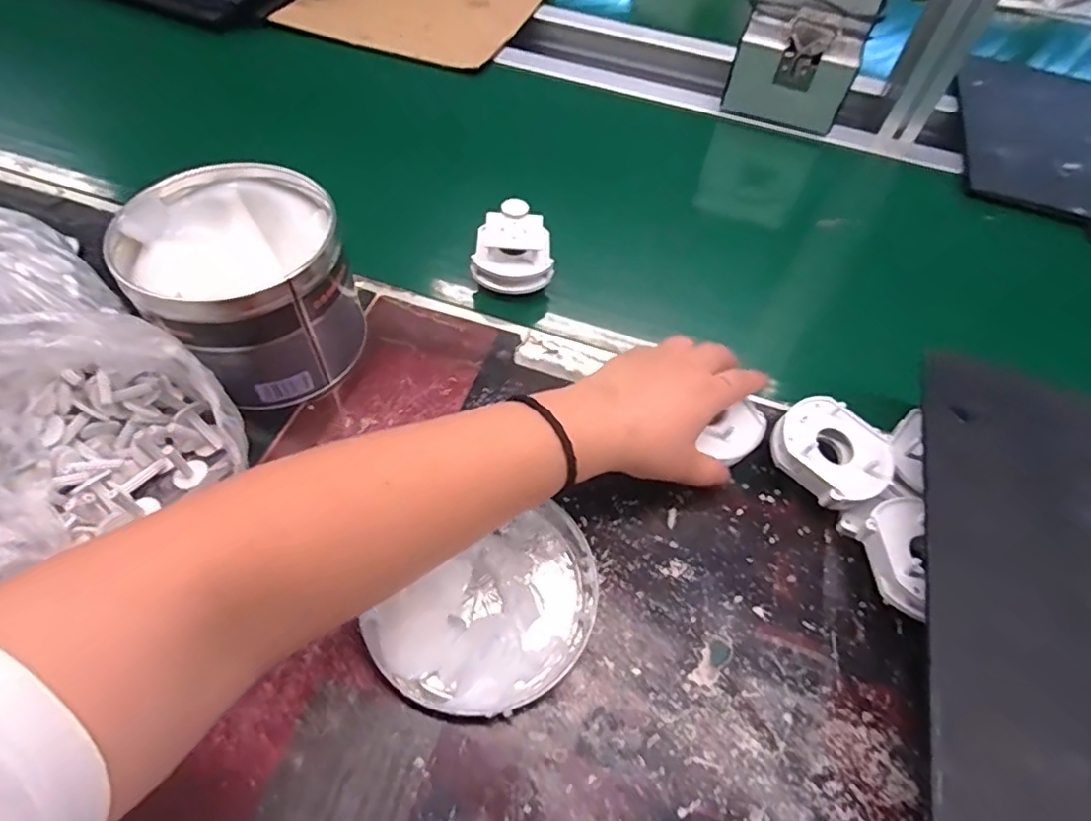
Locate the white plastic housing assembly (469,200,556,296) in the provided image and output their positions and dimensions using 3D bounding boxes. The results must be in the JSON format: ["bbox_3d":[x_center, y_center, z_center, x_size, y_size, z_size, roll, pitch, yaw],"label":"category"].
[{"bbox_3d":[-0.024,-0.130,0.477,0.062,0.045,0.061,7,55,1],"label":"white plastic housing assembly"}]

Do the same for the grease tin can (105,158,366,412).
[{"bbox_3d":[-0.195,-0.078,0.394,0.119,0.103,0.126,2,55,-3],"label":"grease tin can"}]

